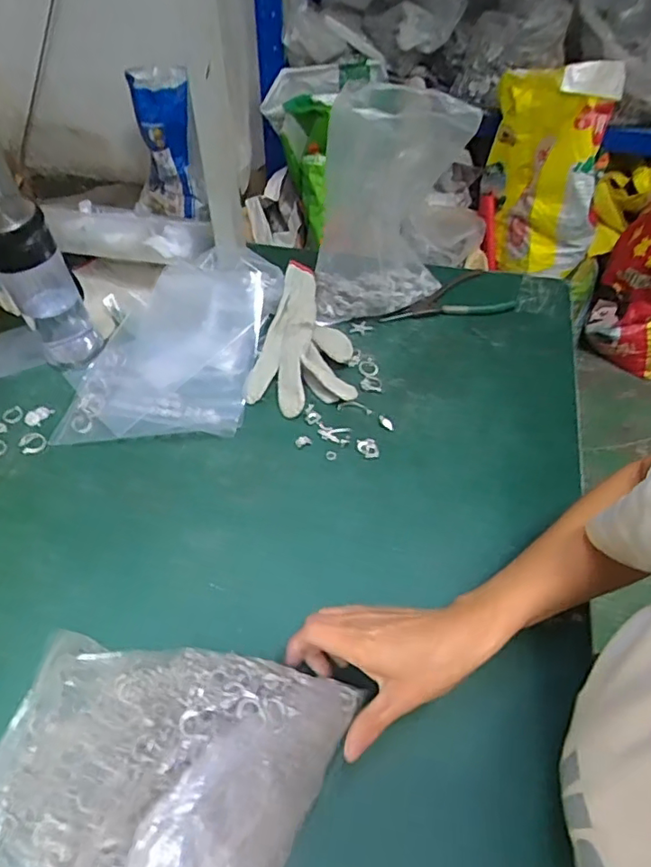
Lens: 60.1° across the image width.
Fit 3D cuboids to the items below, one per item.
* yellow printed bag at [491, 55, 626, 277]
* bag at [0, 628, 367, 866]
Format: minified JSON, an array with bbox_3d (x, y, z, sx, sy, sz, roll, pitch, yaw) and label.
[{"bbox_3d":[0.544,-0.626,1.373,0.260,0.478,0.177,3,50,0],"label":"yellow printed bag"},{"bbox_3d":[-0.119,0.220,0.340,0.229,0.109,0.198,9,52,6],"label":"bag"}]

